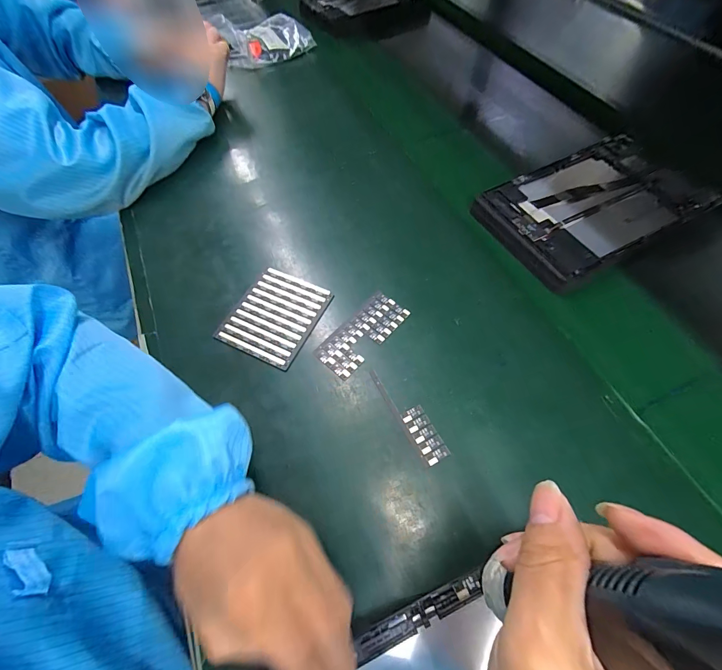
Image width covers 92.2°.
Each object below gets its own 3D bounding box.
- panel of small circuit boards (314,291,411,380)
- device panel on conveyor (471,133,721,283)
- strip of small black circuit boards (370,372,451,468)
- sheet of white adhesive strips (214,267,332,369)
[{"bbox_3d":[0.002,-0.002,0.352,0.043,0.004,0.098,39,69,21],"label":"panel of small circuit boards"},{"bbox_3d":[0.276,-0.159,0.418,0.250,0.019,0.149,-27,63,-12],"label":"device panel on conveyor"},{"bbox_3d":[0.043,0.069,0.313,0.025,0.004,0.096,-26,63,-12],"label":"strip of small black circuit boards"},{"bbox_3d":[-0.090,-0.021,0.366,0.086,0.005,0.098,22,64,14],"label":"sheet of white adhesive strips"}]

